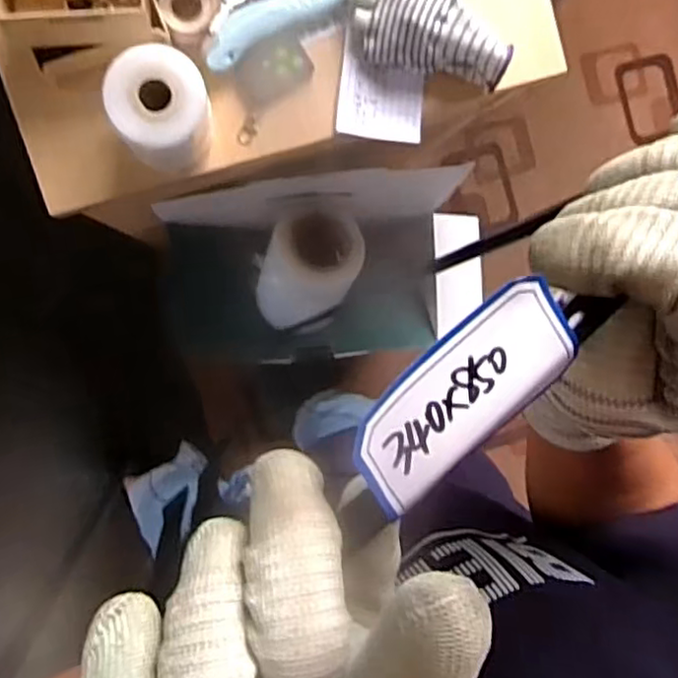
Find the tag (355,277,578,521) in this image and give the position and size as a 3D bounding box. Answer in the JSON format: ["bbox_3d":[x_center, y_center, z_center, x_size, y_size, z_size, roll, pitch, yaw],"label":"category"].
[{"bbox_3d":[0.031,0.013,0.157,0.064,0.004,0.029,-38,112,-14],"label":"tag"}]

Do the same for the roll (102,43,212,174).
[{"bbox_3d":[-0.140,-0.178,0.530,0.069,0.099,0.070,0,93,-8],"label":"roll"}]

